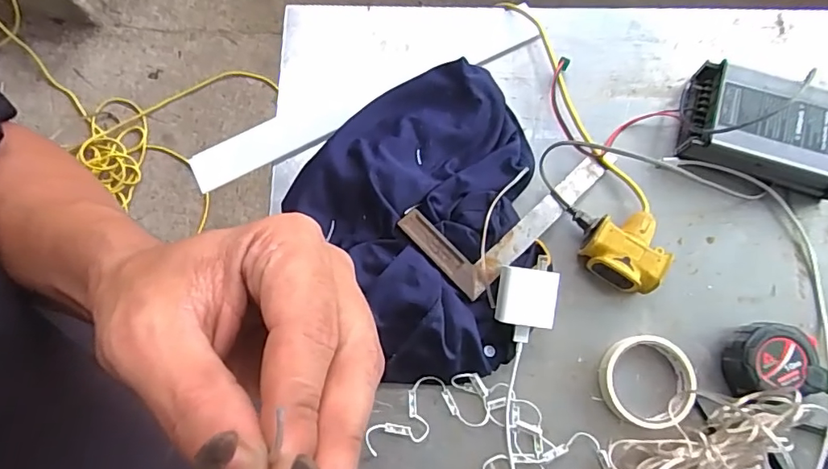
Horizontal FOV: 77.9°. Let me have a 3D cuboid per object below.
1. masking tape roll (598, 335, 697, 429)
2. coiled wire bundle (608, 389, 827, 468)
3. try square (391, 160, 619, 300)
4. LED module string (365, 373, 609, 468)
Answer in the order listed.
[{"bbox_3d":[0.235,0.149,0.523,0.089,0.029,0.088,0,76,-2],"label":"masking tape roll"},{"bbox_3d":[0.288,0.214,0.495,0.182,0.049,0.085,-18,77,-6],"label":"coiled wire bundle"},{"bbox_3d":[0.106,-0.042,0.561,0.232,0.035,0.108,-41,81,-11],"label":"try square"},{"bbox_3d":[0.074,0.223,0.506,0.228,0.015,0.149,15,76,2],"label":"LED module string"}]

